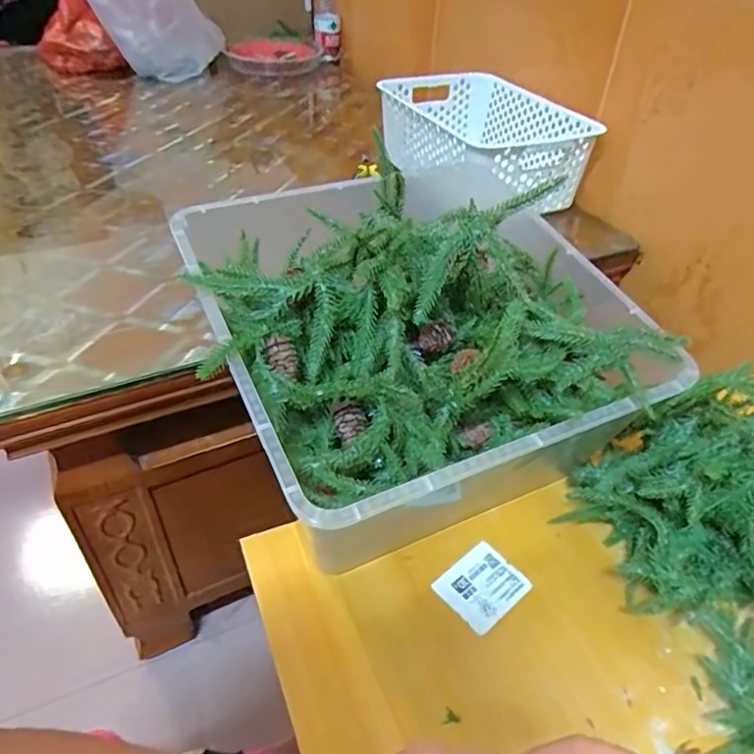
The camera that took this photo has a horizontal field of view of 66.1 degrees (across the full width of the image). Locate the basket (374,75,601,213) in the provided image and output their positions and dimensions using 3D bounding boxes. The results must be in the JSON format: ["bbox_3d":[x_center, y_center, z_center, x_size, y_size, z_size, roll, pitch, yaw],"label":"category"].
[{"bbox_3d":[0.145,-0.354,0.855,0.237,0.099,0.367,-15,44,-19],"label":"basket"}]

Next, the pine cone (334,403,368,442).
[{"bbox_3d":[-0.018,0.030,0.394,0.022,0.016,0.018,-11,42,-14],"label":"pine cone"}]

